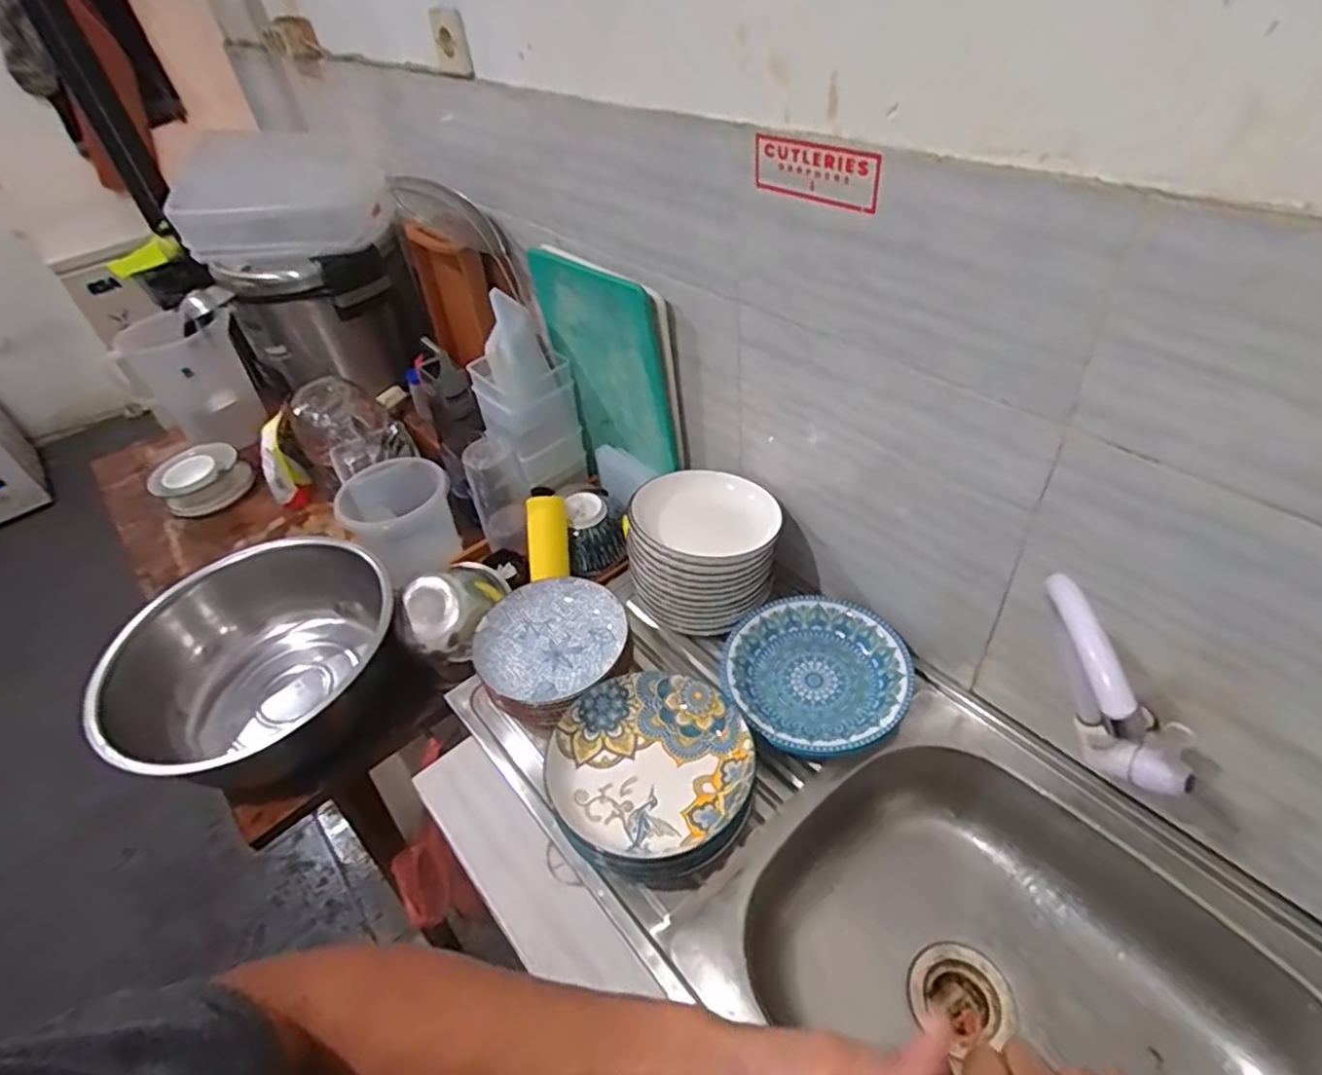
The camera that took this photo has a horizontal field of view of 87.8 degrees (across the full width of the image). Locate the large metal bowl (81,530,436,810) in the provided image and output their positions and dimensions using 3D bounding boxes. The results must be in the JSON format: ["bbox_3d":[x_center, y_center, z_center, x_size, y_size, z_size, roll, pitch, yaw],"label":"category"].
[{"bbox_3d":[-0.547,0.180,0.965,0.352,0.151,0.360,-4,43,4],"label":"large metal bowl"}]

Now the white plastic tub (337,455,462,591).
[{"bbox_3d":[-0.425,-0.017,1.158,0.161,0.202,0.135,-31,48,-23],"label":"white plastic tub"}]

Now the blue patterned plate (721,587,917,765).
[{"bbox_3d":[0.194,0.168,0.859,0.224,0.032,0.220,-4,43,4],"label":"blue patterned plate"}]

